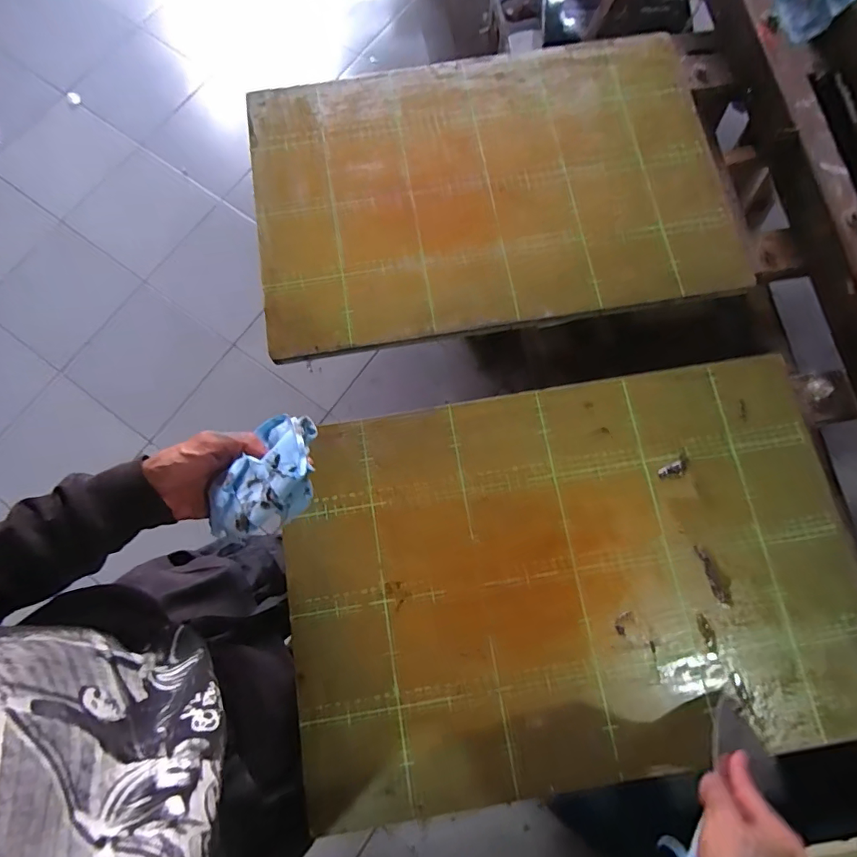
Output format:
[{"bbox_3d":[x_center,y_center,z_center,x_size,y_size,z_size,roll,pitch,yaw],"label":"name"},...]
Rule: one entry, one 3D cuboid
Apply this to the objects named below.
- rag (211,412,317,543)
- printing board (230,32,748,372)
[{"bbox_3d":[-0.140,0.042,0.414,0.075,0.056,0.119,17,78,4],"label":"rag"},{"bbox_3d":[0.072,-0.309,0.603,0.574,0.030,0.385,-8,78,-2],"label":"printing board"}]

